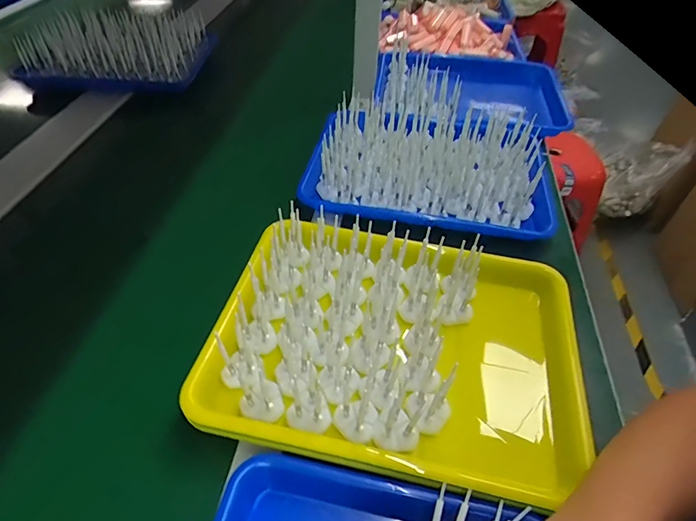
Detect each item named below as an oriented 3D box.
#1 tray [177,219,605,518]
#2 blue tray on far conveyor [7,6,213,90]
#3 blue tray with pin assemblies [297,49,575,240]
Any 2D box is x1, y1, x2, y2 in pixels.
[{"bbox_3d":[0.051,0.067,0.419,0.342,0.038,0.257,11,47,8],"label":"tray"},{"bbox_3d":[-0.448,-0.413,0.858,0.335,0.064,0.239,-1,47,-3],"label":"blue tray on far conveyor"},{"bbox_3d":[0.153,-0.206,0.673,0.332,0.062,0.421,14,48,11],"label":"blue tray with pin assemblies"}]

